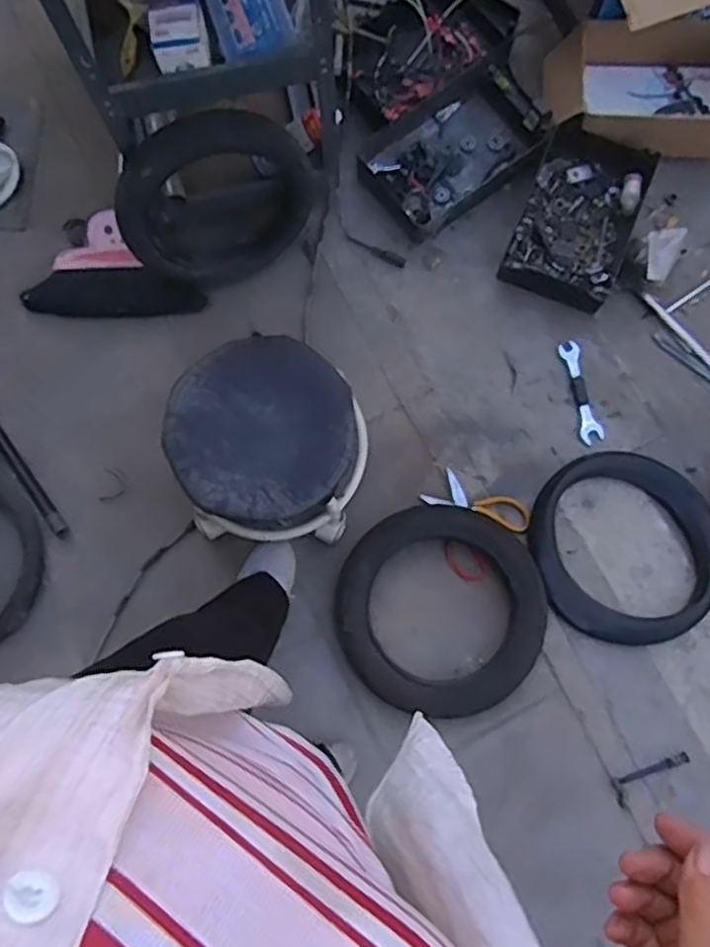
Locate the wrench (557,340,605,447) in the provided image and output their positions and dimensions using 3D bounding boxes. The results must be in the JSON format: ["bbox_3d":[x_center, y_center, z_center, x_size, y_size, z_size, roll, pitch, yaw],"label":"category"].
[{"bbox_3d":[0.431,-0.154,1.422,0.049,0.009,0.206,-8,76,-13],"label":"wrench"}]

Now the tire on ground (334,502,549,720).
[{"bbox_3d":[0.150,0.239,1.317,0.355,0.075,0.363,0,79,-1],"label":"tire on ground"}]

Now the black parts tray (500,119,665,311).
[{"bbox_3d":[0.444,-0.508,1.467,0.215,0.062,0.353,22,79,4],"label":"black parts tray"}]

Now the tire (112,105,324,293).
[{"bbox_3d":[-0.241,-0.479,1.308,0.334,0.332,0.073,-16,64,-4],"label":"tire"}]

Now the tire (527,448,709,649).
[{"bbox_3d":[0.492,0.132,1.352,0.330,0.046,0.358,-12,79,-3],"label":"tire"}]

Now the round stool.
[{"bbox_3d":[-0.147,-0.049,1.283,0.308,0.193,0.301,0,79,1],"label":"round stool"}]

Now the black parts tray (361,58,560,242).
[{"bbox_3d":[0.205,-0.661,1.506,0.374,0.063,0.233,-39,81,-8],"label":"black parts tray"}]

